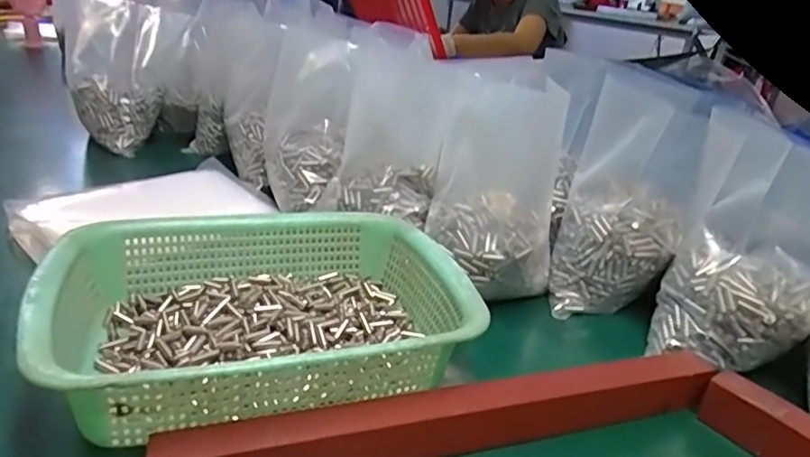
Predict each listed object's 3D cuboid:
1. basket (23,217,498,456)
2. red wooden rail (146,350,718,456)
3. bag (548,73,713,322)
[{"bbox_3d":[-0.104,0.057,0.428,0.290,0.078,0.215,-6,29,-21],"label":"basket"},{"bbox_3d":[0.037,0.129,0.377,0.377,0.046,0.027,-5,28,-18],"label":"red wooden rail"},{"bbox_3d":[0.214,-0.026,0.538,0.114,0.207,0.094,8,27,6],"label":"bag"}]

